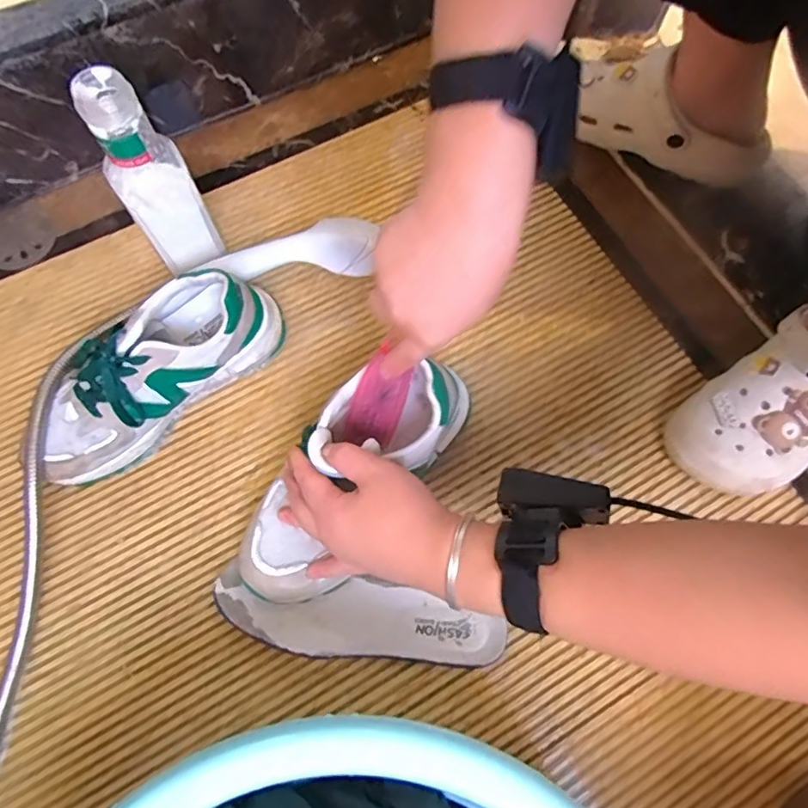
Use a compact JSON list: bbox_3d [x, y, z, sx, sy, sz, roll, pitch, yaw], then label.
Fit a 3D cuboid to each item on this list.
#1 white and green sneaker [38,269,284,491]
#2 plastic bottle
[{"bbox_3d":[-0.213,-0.035,0.479,0.229,0.096,0.085,-37,75,-13],"label":"white and green sneaker"},{"bbox_3d":[-0.208,-0.179,0.476,0.057,0.204,0.052,-26,73,-10],"label":"plastic bottle"}]

